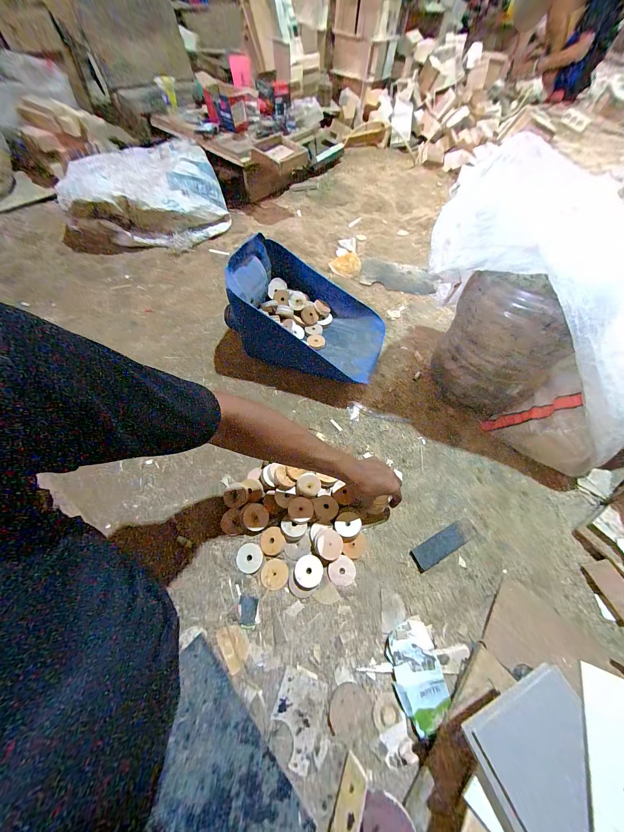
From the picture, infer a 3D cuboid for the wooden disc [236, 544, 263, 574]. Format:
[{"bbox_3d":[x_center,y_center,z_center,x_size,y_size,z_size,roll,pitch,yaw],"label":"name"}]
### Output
[{"bbox_3d":[-0.120,0.274,0.530,0.048,0.005,0.050,-3,61,-4],"label":"wooden disc"}]

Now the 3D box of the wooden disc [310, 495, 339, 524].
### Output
[{"bbox_3d":[0.029,0.191,0.570,0.053,0.005,0.054,1,61,-2],"label":"wooden disc"}]

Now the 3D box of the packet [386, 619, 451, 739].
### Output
[{"bbox_3d":[0.173,0.419,0.448,0.079,0.026,0.129,-9,62,-7],"label":"packet"}]

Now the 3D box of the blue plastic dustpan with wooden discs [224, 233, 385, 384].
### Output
[{"bbox_3d":[0.010,-0.284,0.750,0.397,0.210,0.284,11,61,4],"label":"blue plastic dustpan with wooden discs"}]

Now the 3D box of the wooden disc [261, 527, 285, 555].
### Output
[{"bbox_3d":[-0.078,0.246,0.541,0.045,0.007,0.049,1,61,-2],"label":"wooden disc"}]

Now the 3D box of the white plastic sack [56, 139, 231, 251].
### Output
[{"bbox_3d":[-0.516,-0.692,0.884,0.485,0.196,0.262,-23,65,-15],"label":"white plastic sack"}]

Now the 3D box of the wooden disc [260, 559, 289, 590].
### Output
[{"bbox_3d":[-0.070,0.296,0.514,0.051,0.005,0.049,1,61,-2],"label":"wooden disc"}]

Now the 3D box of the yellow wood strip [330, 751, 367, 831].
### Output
[{"bbox_3d":[0.046,0.544,0.367,0.034,0.006,0.121,12,62,23],"label":"yellow wood strip"}]

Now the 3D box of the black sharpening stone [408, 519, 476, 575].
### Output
[{"bbox_3d":[0.264,0.255,0.551,0.146,0.009,0.041,-24,65,-15],"label":"black sharpening stone"}]

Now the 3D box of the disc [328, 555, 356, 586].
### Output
[{"bbox_3d":[0.058,0.293,0.520,0.051,0.014,0.045,-33,67,-19],"label":"disc"}]

